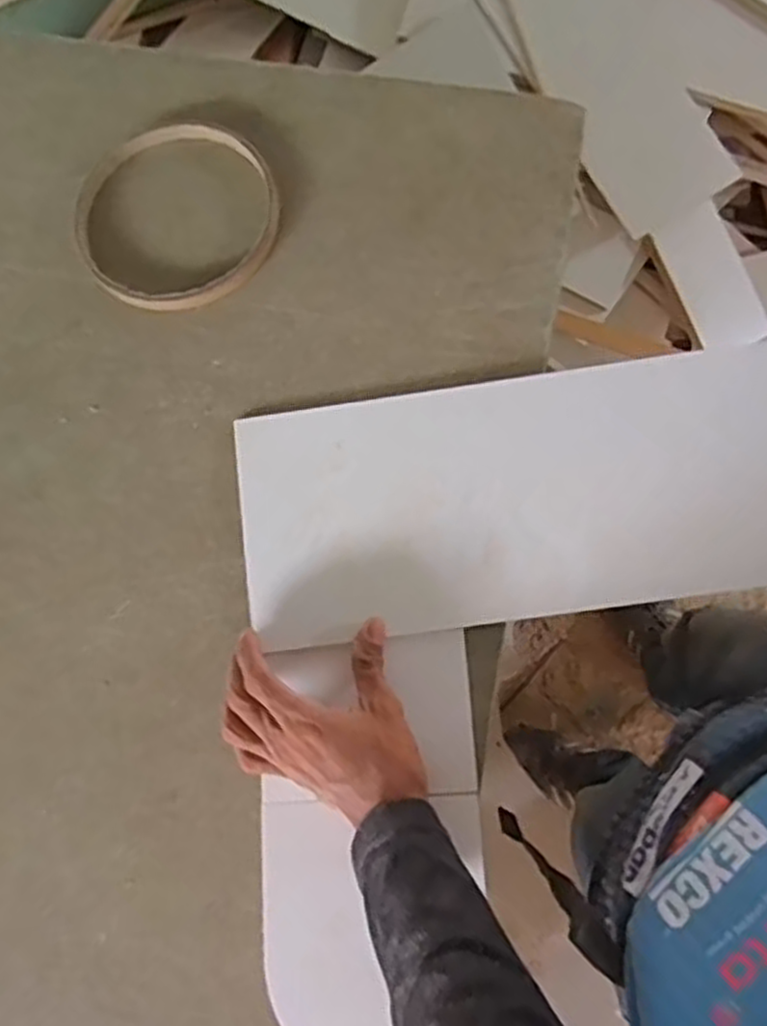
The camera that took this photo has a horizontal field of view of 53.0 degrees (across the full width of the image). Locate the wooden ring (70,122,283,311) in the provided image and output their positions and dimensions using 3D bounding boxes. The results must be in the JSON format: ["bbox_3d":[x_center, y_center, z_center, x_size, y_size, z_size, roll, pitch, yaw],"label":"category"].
[{"bbox_3d":[-0.166,-0.243,0.626,0.157,0.014,0.167,0,78,1],"label":"wooden ring"}]

